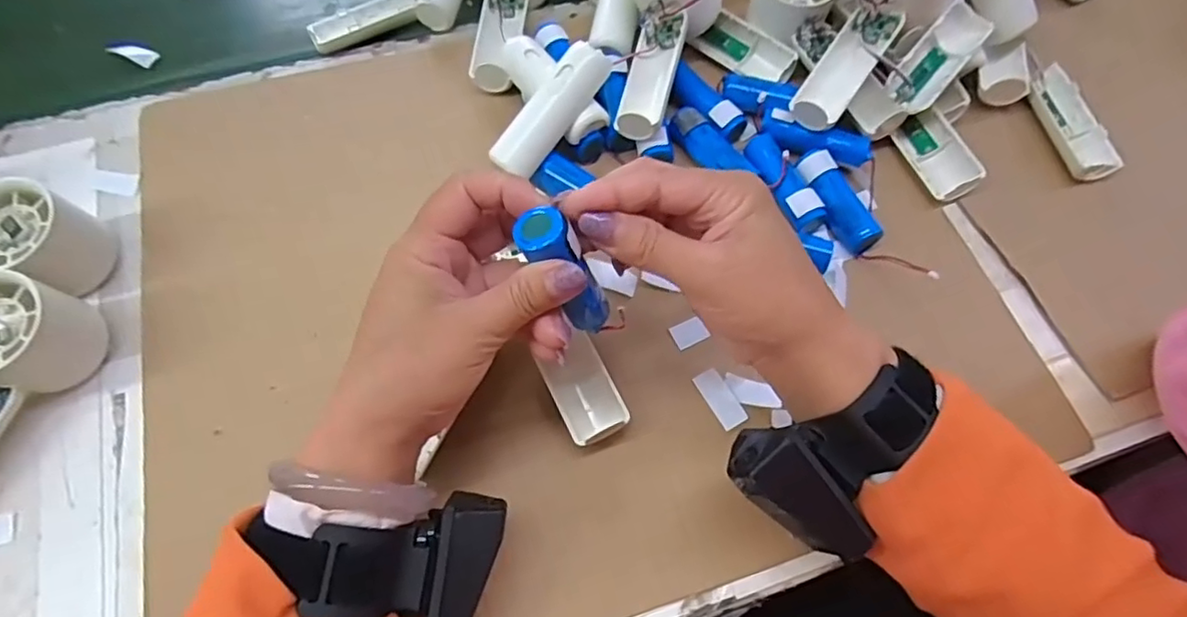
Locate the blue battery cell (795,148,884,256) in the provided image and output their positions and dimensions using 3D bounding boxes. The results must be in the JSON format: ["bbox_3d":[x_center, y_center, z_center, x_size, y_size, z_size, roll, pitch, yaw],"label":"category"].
[{"bbox_3d":[0.157,-0.071,0.400,0.024,0.016,0.075,-19,66,-11],"label":"blue battery cell"}]

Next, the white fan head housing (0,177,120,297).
[{"bbox_3d":[-0.323,-0.038,0.359,0.053,0.059,0.056,23,65,8],"label":"white fan head housing"}]

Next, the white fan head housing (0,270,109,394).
[{"bbox_3d":[-0.311,0.016,0.336,0.050,0.058,0.059,18,65,6],"label":"white fan head housing"}]

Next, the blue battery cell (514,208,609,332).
[{"bbox_3d":[-0.011,-0.013,0.275,0.022,0.069,0.021,-8,55,12],"label":"blue battery cell"}]

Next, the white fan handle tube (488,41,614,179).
[{"bbox_3d":[-0.027,-0.129,0.400,0.026,0.024,0.096,39,91,17],"label":"white fan handle tube"}]

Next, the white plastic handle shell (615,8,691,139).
[{"bbox_3d":[0.039,-0.157,0.408,0.031,0.022,0.093,15,64,4],"label":"white plastic handle shell"}]

